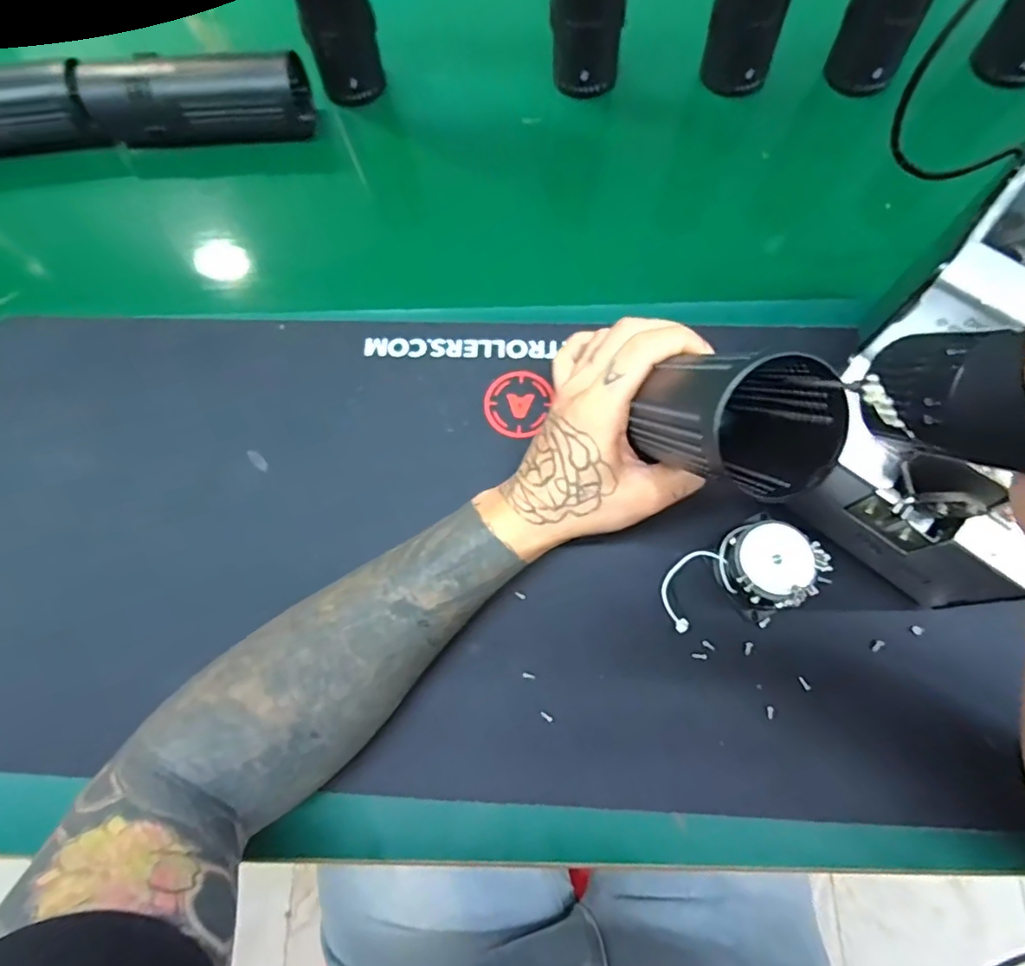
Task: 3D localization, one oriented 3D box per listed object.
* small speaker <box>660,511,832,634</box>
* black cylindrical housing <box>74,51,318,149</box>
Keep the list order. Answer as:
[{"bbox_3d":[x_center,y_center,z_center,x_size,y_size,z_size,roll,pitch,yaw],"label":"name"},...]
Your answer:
[{"bbox_3d":[0.137,0.052,0.321,0.098,0.029,0.050,-27,75,-7],"label":"small speaker"},{"bbox_3d":[-0.257,-0.319,0.459,0.173,0.059,0.055,2,74,2],"label":"black cylindrical housing"}]

